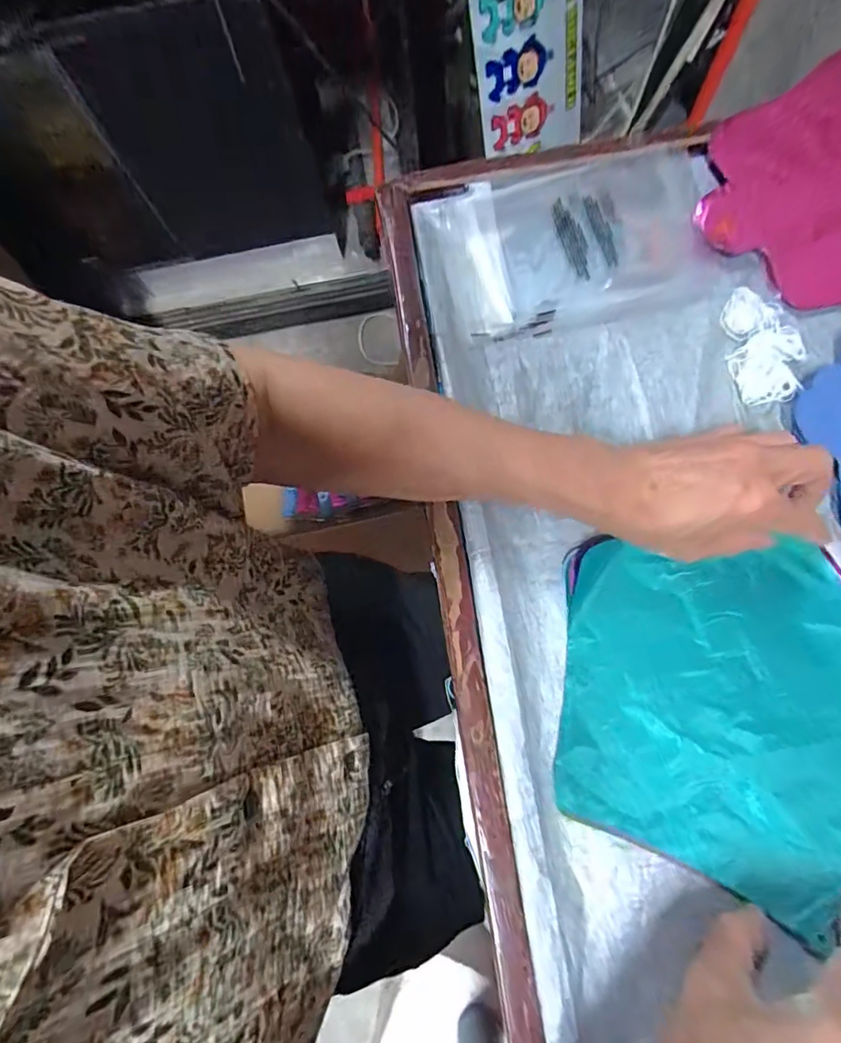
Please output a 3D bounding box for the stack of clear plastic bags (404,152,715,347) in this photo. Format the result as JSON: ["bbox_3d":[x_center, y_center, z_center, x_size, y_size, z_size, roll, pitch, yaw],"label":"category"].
[{"bbox_3d":[0.119,-0.225,0.417,0.236,0.017,0.141,-11,76,1],"label":"stack of clear plastic bags"}]

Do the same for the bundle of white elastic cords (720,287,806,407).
[{"bbox_3d":[0.257,-0.132,0.383,0.053,0.010,0.089,-6,76,2],"label":"bundle of white elastic cords"}]

